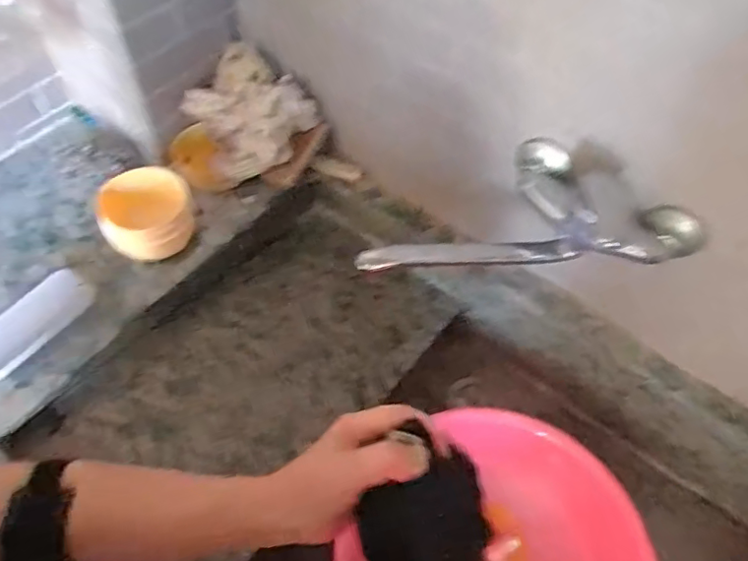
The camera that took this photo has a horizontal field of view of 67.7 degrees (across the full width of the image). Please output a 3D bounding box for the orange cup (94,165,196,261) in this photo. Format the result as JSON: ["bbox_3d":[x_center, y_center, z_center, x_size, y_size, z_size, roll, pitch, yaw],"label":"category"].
[{"bbox_3d":[-0.281,-0.079,0.694,0.107,0.070,0.100,2,57,-4],"label":"orange cup"}]

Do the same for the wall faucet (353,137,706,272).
[{"bbox_3d":[0.156,-0.077,0.593,0.335,0.075,0.142,2,57,-4],"label":"wall faucet"}]

